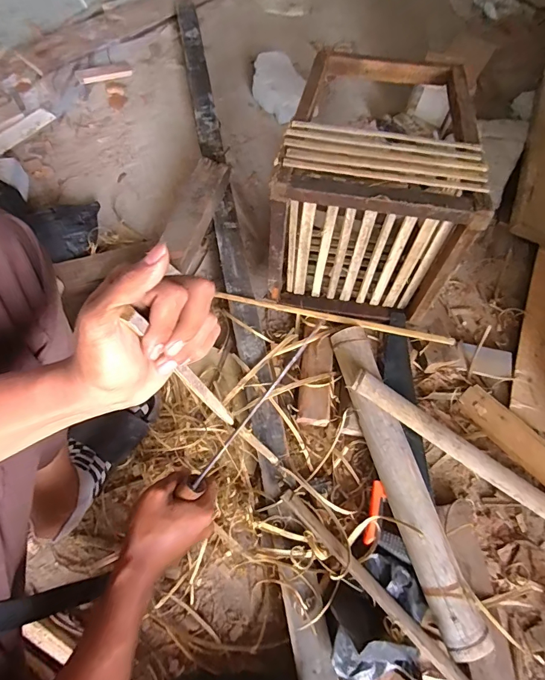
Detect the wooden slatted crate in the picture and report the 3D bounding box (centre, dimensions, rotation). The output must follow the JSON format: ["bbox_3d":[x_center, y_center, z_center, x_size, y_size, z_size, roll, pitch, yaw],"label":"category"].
[{"bbox_3d":[0.174,-0.281,0.713,0.280,0.288,0.377,12,66,4],"label":"wooden slatted crate"}]

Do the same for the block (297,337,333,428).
[{"bbox_3d":[0.080,0.076,0.740,0.056,0.039,0.159,4,66,0],"label":"block"}]

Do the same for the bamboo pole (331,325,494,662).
[{"bbox_3d":[0.213,0.220,0.662,0.074,0.054,0.522,-15,67,-8],"label":"bamboo pole"}]

